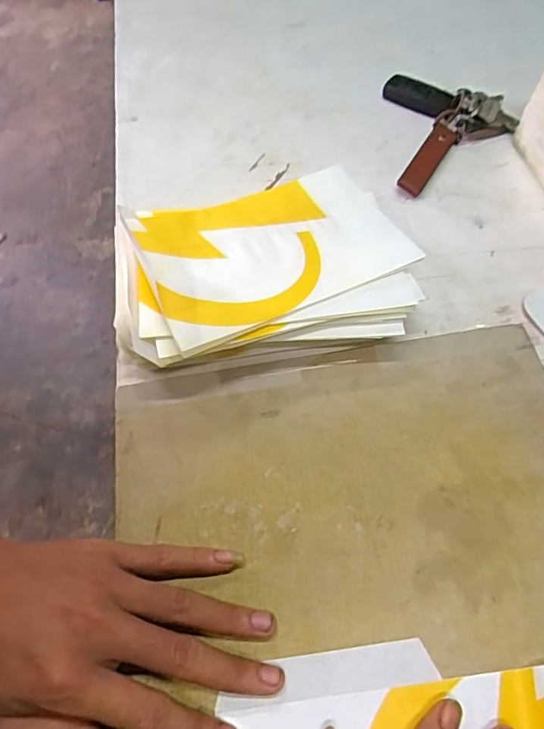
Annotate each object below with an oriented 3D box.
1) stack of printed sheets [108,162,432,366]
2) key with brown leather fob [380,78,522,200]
[{"bbox_3d":[-0.007,-0.069,0.357,0.197,0.050,0.147,-10,61,-2],"label":"stack of printed sheets"},{"bbox_3d":[0.157,-0.204,0.439,0.105,0.016,0.134,-2,61,3],"label":"key with brown leather fob"}]

